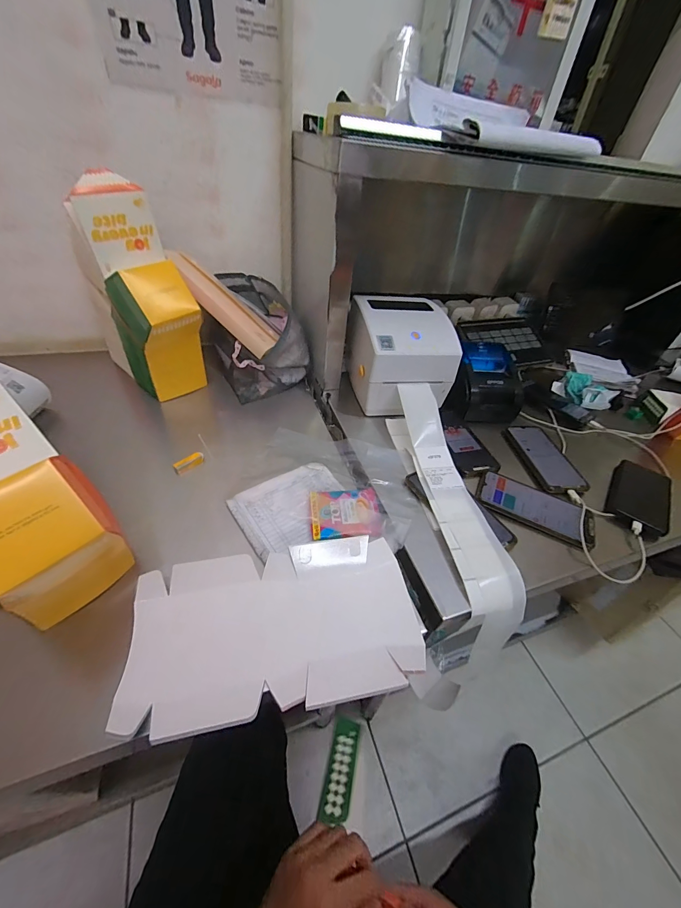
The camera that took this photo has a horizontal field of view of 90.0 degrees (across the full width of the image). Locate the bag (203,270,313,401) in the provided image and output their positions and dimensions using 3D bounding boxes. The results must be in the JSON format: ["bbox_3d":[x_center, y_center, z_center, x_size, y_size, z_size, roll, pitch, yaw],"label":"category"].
[{"bbox_3d":[-0.193,-0.266,0.762,0.182,0.173,0.237,-23,51,-29],"label":"bag"}]

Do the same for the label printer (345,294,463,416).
[{"bbox_3d":[0.117,-0.200,0.683,0.173,0.151,0.207,-4,44,-12],"label":"label printer"}]

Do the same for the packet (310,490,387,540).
[{"bbox_3d":[0.010,0.088,0.510,0.106,0.011,0.087,-1,43,-9],"label":"packet"}]

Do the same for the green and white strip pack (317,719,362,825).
[{"bbox_3d":[0.001,0.369,0.404,0.033,0.005,0.096,-3,26,16],"label":"green and white strip pack"}]

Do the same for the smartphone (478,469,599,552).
[{"bbox_3d":[0.304,0.080,0.531,0.171,0.011,0.083,24,45,17],"label":"smartphone"}]

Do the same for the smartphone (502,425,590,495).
[{"bbox_3d":[0.371,-0.001,0.632,0.081,0.007,0.176,-1,43,-9],"label":"smartphone"}]

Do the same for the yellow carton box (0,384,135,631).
[{"bbox_3d":[-0.360,0.056,0.374,0.243,0.169,0.116,39,50,12],"label":"yellow carton box"}]

